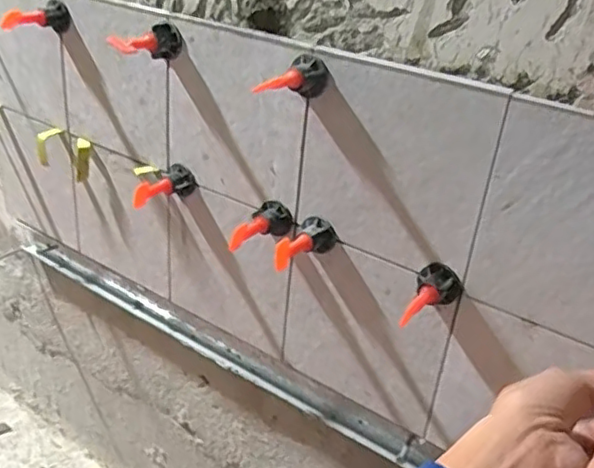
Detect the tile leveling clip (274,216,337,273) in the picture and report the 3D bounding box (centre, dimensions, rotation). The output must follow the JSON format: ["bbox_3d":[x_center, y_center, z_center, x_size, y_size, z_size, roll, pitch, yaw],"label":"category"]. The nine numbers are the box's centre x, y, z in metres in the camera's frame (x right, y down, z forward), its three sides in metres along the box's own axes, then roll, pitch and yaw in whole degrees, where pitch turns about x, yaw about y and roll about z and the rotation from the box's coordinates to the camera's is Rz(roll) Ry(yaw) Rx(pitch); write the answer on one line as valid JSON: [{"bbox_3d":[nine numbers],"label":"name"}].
[{"bbox_3d":[0.008,0.010,0.497,0.033,0.028,0.056,15,30,17],"label":"tile leveling clip"}]

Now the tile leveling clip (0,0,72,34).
[{"bbox_3d":[-0.258,-0.214,0.612,0.062,0.027,0.026,-11,32,-27],"label":"tile leveling clip"}]

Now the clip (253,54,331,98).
[{"bbox_3d":[-0.004,-0.109,0.446,0.027,0.029,0.058,21,32,26],"label":"clip"}]

